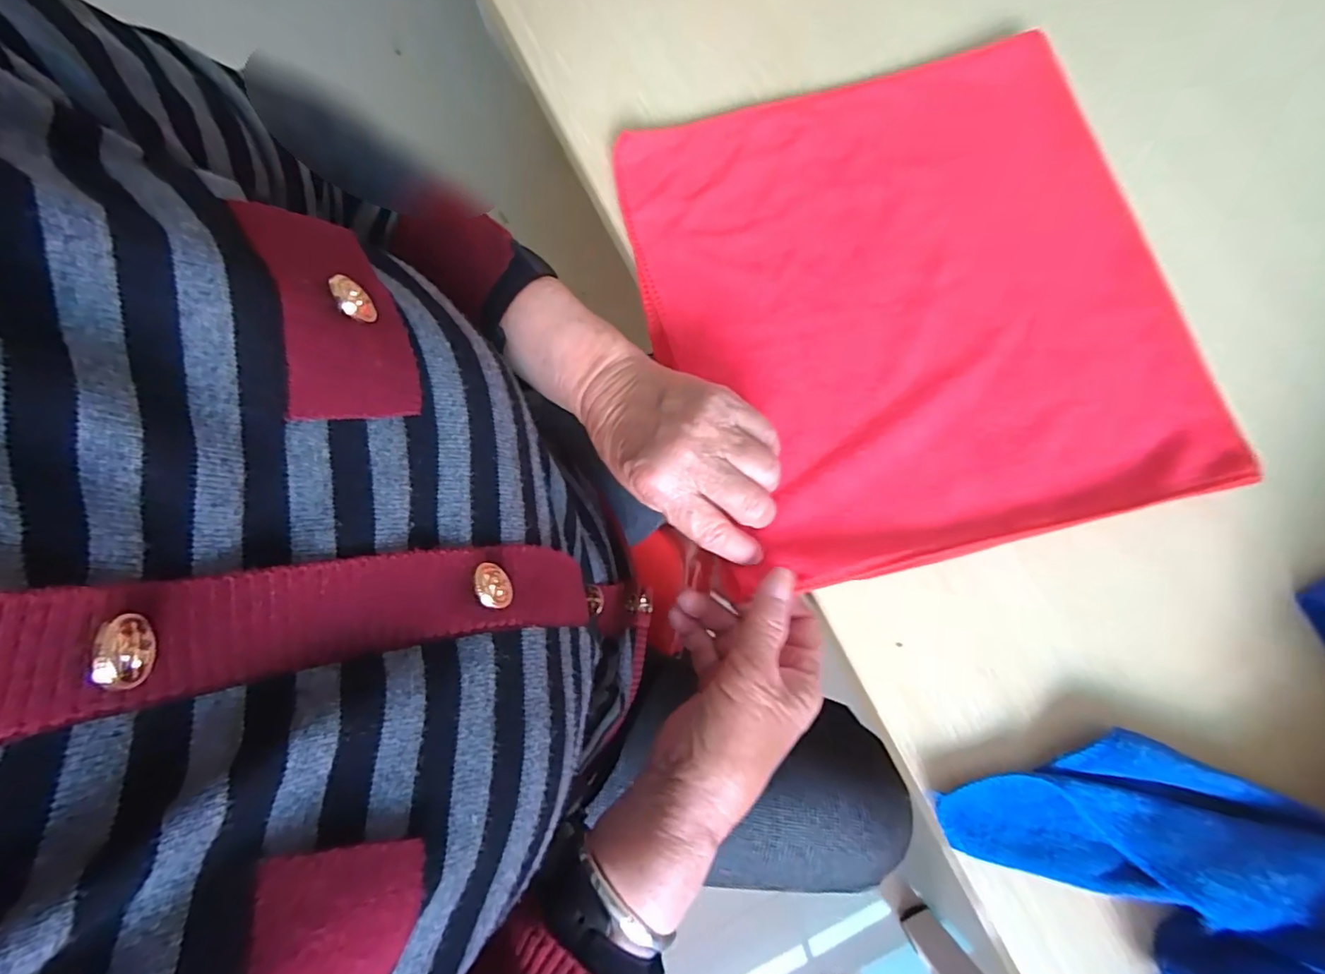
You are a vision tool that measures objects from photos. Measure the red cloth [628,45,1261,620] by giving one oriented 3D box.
[{"bbox_3d":[0.154,-0.125,0.354,0.320,0.013,0.321,-13,73,-4],"label":"red cloth"}]

